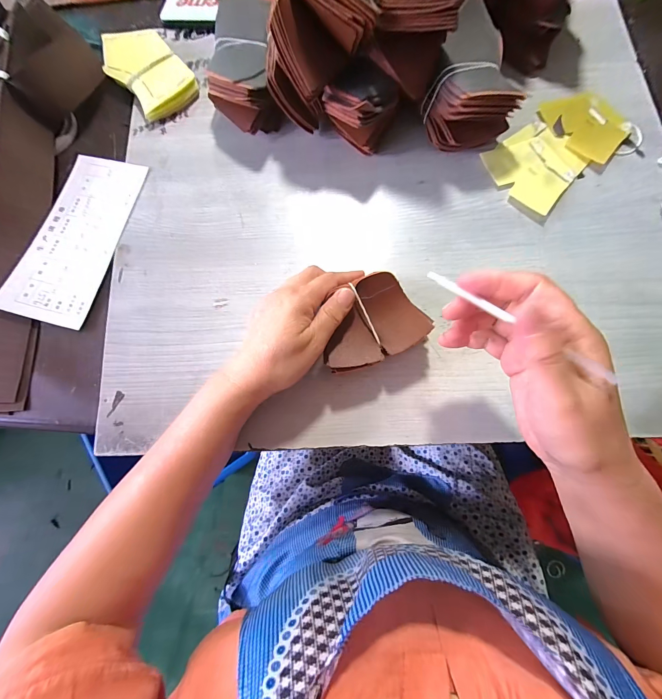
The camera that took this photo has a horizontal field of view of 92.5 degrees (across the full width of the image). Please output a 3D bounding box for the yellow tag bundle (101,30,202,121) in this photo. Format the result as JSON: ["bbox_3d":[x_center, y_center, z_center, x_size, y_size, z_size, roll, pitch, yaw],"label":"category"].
[{"bbox_3d":[-0.237,-0.359,0.406,0.077,0.024,0.146,-39,78,-8],"label":"yellow tag bundle"}]

